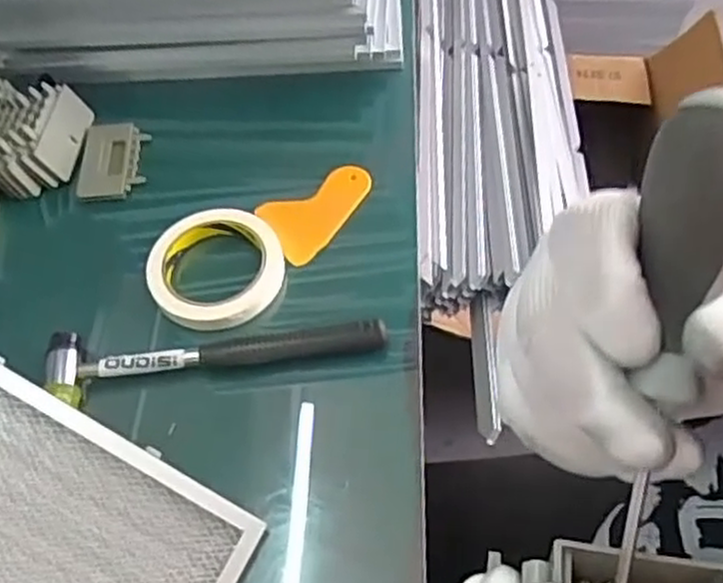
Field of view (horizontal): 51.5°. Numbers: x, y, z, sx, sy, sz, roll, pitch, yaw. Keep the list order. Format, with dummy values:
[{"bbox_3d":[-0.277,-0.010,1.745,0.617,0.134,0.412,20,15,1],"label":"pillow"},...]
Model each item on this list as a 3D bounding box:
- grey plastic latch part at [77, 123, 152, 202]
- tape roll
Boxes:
[{"bbox_3d":[-0.218,-0.117,0.660,0.051,0.025,0.086,-6,57,0],"label":"grey plastic latch part"},{"bbox_3d":[-0.113,-0.020,0.588,0.102,0.019,0.105,-2,57,3],"label":"tape roll"}]

